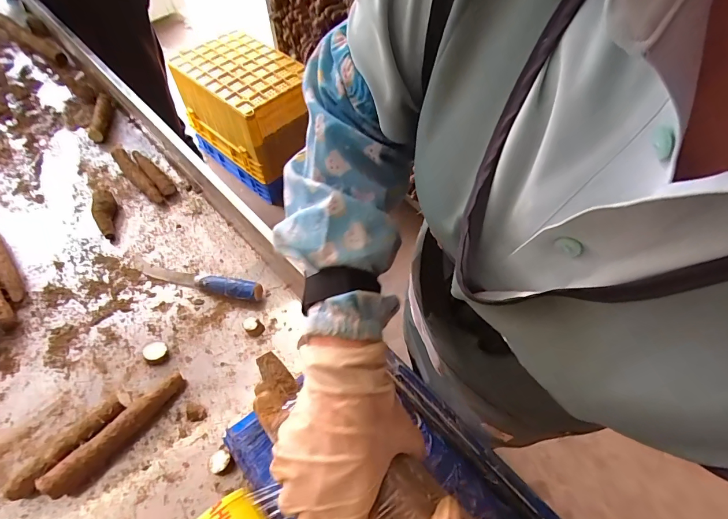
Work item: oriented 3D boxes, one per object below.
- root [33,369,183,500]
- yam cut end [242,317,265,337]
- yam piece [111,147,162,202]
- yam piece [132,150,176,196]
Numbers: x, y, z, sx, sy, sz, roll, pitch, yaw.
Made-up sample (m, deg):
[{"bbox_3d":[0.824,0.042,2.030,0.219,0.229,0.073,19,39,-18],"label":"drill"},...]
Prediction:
[{"bbox_3d":[-0.276,0.193,0.428,0.030,0.033,0.158,35,64,23],"label":"root"},{"bbox_3d":[-0.146,0.088,0.500,0.022,0.018,0.023,-1,56,1],"label":"yam cut end"},{"bbox_3d":[-0.396,-0.148,0.654,0.023,0.022,0.161,-39,63,-22],"label":"yam piece"},{"bbox_3d":[-0.375,-0.158,0.662,0.023,0.025,0.140,-39,63,-22],"label":"yam piece"}]

